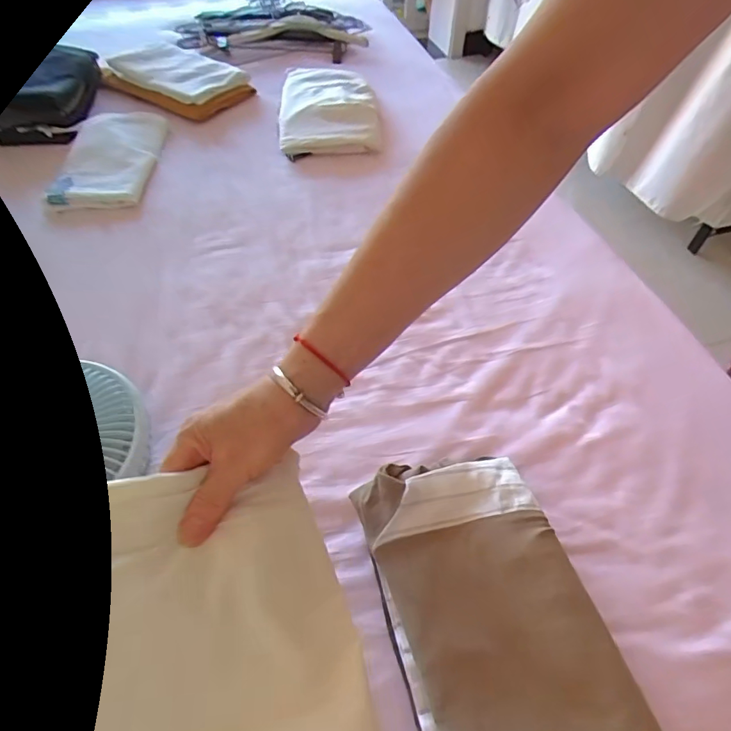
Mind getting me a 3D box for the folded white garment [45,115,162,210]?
[{"bbox_3d":[-0.417,-0.342,0.793,0.153,0.022,0.234,-6,54,-5],"label":"folded white garment"}]

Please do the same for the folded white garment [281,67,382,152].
[{"bbox_3d":[-0.068,-0.484,0.900,0.178,0.037,0.285,-2,54,-3],"label":"folded white garment"}]

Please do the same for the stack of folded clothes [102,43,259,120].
[{"bbox_3d":[-0.362,-0.564,0.944,0.248,0.050,0.210,36,61,23],"label":"stack of folded clothes"}]

